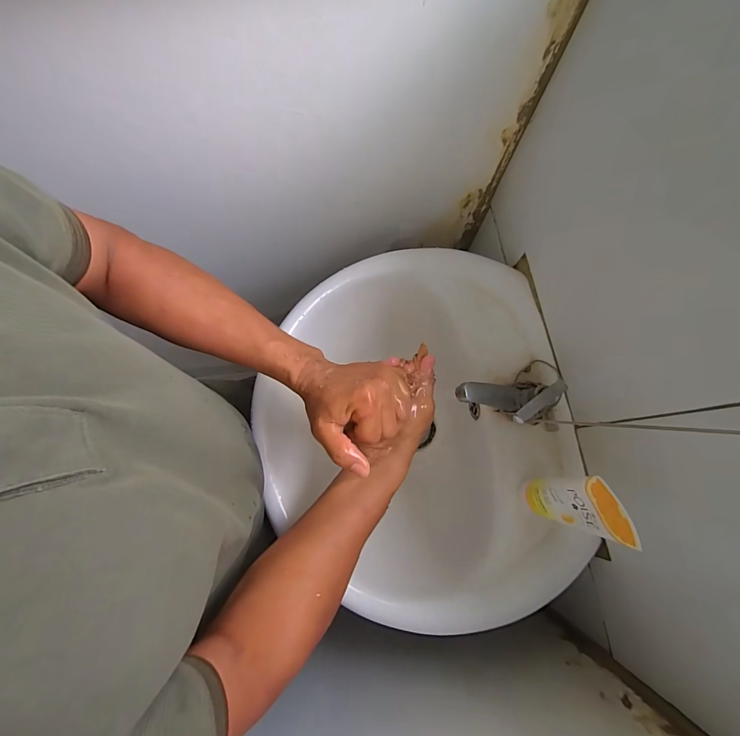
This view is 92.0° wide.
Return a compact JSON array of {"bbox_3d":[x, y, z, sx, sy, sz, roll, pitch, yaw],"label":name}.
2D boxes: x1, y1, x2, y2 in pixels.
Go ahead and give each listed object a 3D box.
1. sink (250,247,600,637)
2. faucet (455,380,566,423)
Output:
[{"bbox_3d":[0.041,0.084,0.508,0.355,0.155,0.465,-8,74,-4],"label":"sink"},{"bbox_3d":[0.159,0.041,0.422,0.118,0.062,0.054,2,74,-1],"label":"faucet"}]

